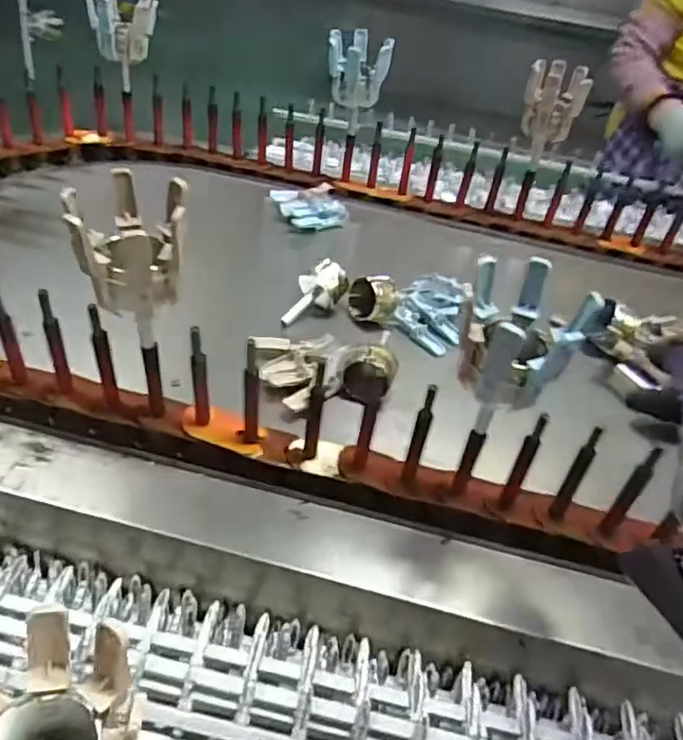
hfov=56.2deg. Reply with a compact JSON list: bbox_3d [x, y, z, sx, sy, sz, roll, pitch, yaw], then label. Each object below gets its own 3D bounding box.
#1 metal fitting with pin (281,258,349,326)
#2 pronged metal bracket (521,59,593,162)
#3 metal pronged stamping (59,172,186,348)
[{"bbox_3d":[-0.038,-0.107,0.865,0.095,0.066,0.046,-10,41,-18],"label":"metal fitting with pin"},{"bbox_3d":[0.321,-0.403,0.967,0.084,0.110,0.071,13,39,10],"label":"pronged metal bracket"},{"bbox_3d":[-0.180,-0.096,0.529,0.093,0.119,0.079,29,45,27],"label":"metal pronged stamping"}]

